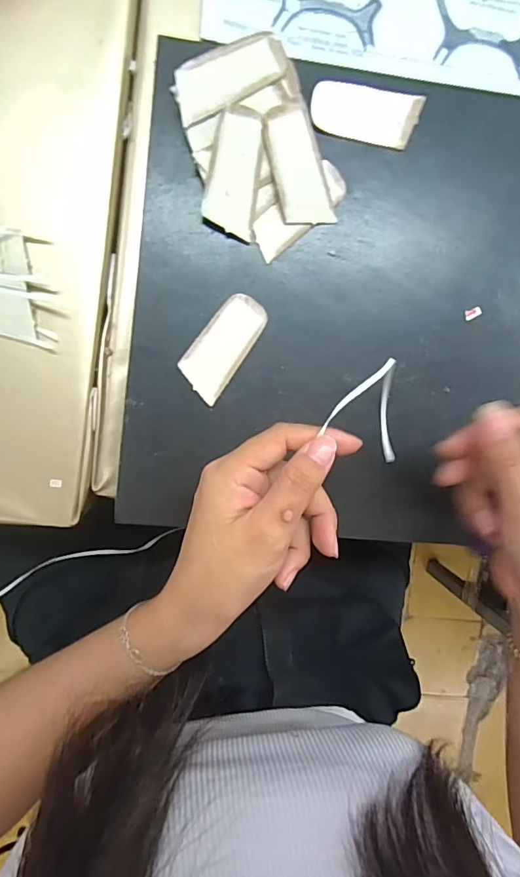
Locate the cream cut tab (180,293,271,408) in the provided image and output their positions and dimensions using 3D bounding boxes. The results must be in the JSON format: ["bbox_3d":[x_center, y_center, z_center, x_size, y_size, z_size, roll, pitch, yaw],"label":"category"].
[{"bbox_3d":[-0.024,-0.060,0.302,0.032,0.004,0.070,35,91,-7],"label":"cream cut tab"}]

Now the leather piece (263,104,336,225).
[{"bbox_3d":[0.024,-0.167,0.289,0.032,0.004,0.067,-18,108,-7],"label":"leather piece"}]

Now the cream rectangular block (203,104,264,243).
[{"bbox_3d":[-0.016,-0.161,0.284,0.030,0.006,0.070,7,107,-6],"label":"cream rectangular block"}]

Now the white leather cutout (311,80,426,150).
[{"bbox_3d":[0.067,-0.205,0.296,0.070,0.004,0.032,6,94,-6],"label":"white leather cutout"}]

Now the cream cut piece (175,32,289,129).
[{"bbox_3d":[-0.018,-0.216,0.277,0.071,0.005,0.037,-25,90,-2],"label":"cream cut piece"}]

